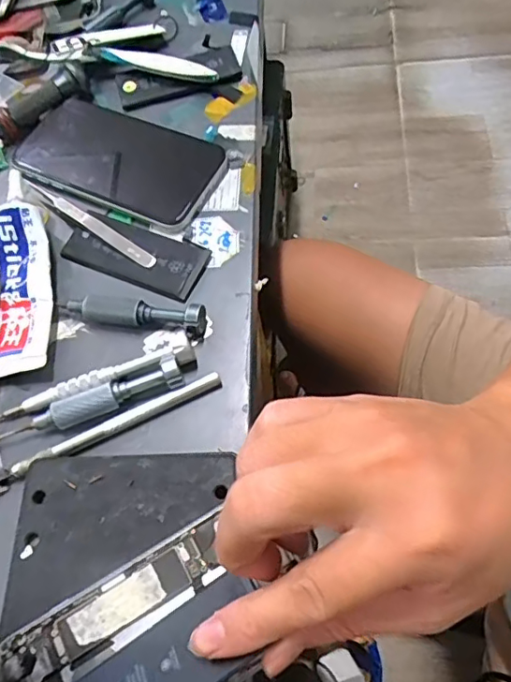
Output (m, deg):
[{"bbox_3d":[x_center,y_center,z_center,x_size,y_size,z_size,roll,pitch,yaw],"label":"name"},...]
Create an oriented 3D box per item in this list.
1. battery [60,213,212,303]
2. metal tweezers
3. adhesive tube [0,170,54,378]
[{"bbox_3d":[-0.078,-0.059,0.346,0.094,0.005,0.039,22,68,16],"label":"battery"},{"bbox_3d":[-0.115,-0.081,0.360,0.122,0.006,0.010,32,71,20],"label":"metal tweezers"},{"bbox_3d":[-0.148,-0.044,0.337,0.037,0.022,0.135,-13,63,0],"label":"adhesive tube"}]

